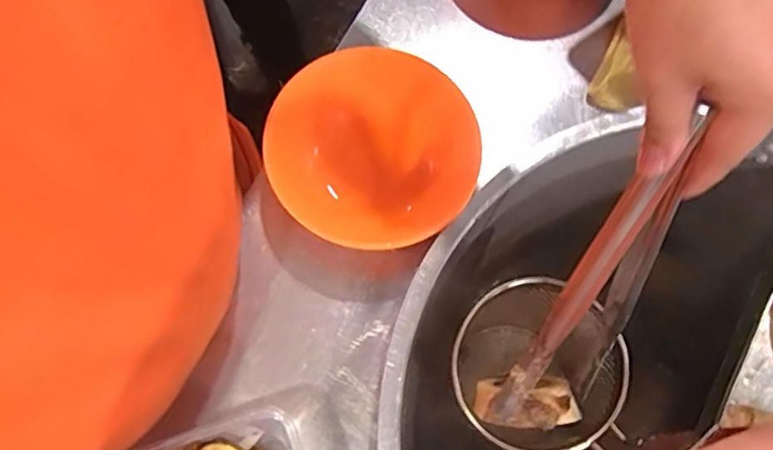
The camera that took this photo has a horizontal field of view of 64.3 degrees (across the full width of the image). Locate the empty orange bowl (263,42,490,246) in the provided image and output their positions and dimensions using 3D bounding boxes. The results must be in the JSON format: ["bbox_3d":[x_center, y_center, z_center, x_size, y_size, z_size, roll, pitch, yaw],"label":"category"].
[{"bbox_3d":[-0.014,-0.057,0.478,0.151,0.063,0.150,0,72,-1],"label":"empty orange bowl"}]

